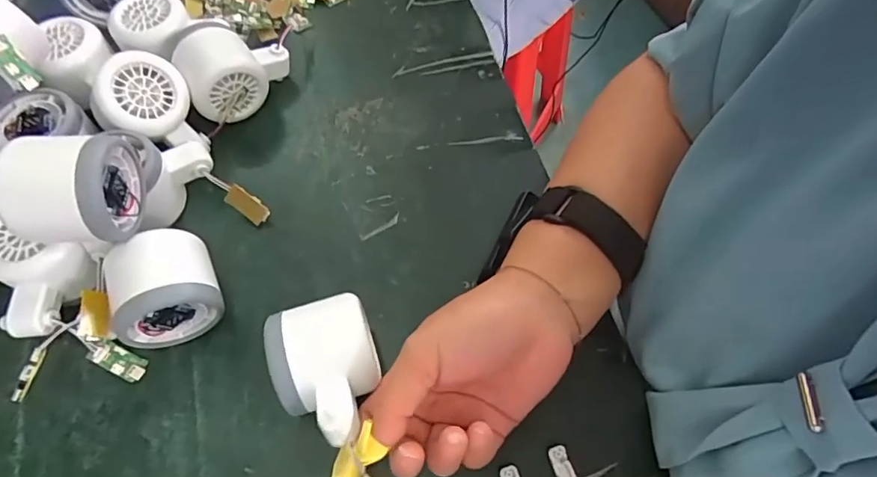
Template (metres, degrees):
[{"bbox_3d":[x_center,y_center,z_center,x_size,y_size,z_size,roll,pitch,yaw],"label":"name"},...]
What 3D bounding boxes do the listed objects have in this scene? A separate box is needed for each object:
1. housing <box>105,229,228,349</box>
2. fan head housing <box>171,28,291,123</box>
[{"bbox_3d":[-0.169,0.029,0.320,0.057,0.056,0.057,-22,65,-12],"label":"housing"},{"bbox_3d":[-0.156,-0.128,0.408,0.080,0.057,0.056,-22,65,-12],"label":"fan head housing"}]

